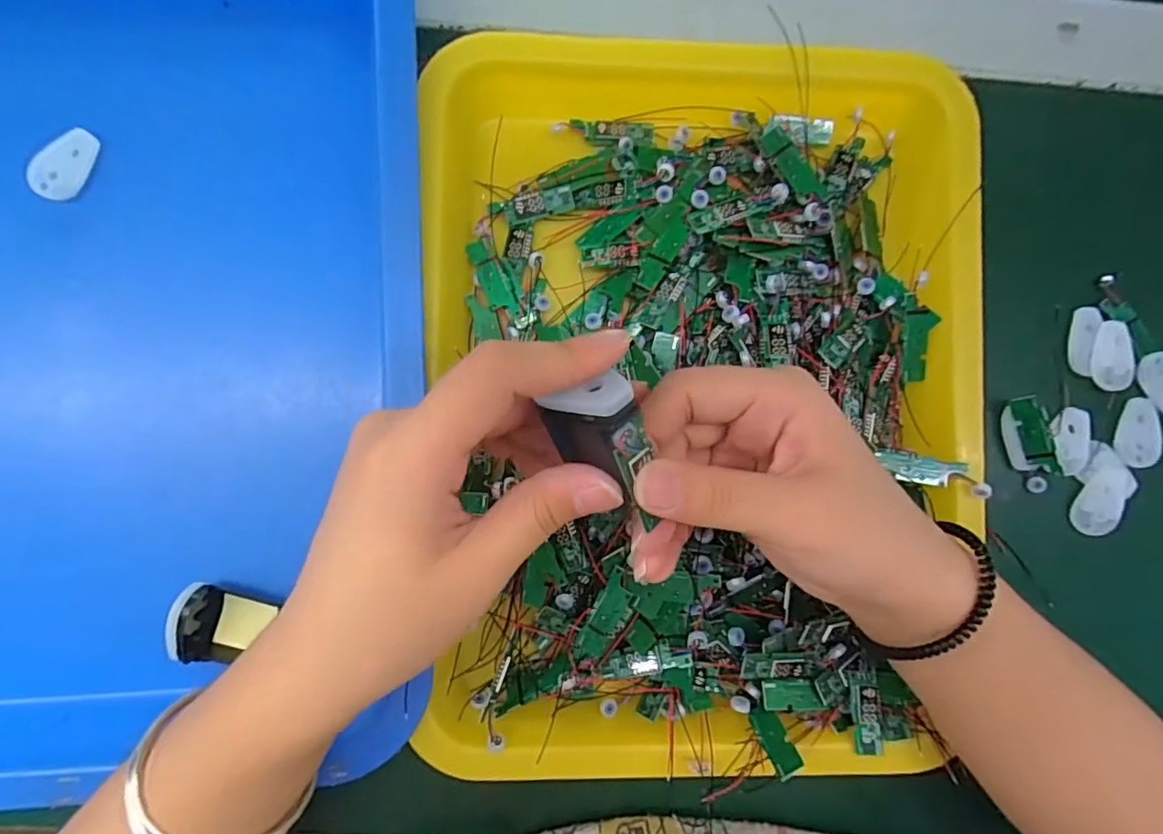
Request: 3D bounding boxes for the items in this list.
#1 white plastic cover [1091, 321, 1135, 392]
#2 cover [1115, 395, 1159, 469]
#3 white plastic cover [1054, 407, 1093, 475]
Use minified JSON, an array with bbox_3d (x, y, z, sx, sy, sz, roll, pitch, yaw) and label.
[{"bbox_3d":[0.274,-0.031,0.289,0.022,0.007,0.035,7,88,-5],"label":"white plastic cover"},{"bbox_3d":[0.290,0.007,0.292,0.016,0.008,0.039,21,76,0],"label":"cover"},{"bbox_3d":[0.252,0.012,0.287,0.020,0.004,0.034,0,89,-5],"label":"white plastic cover"}]

